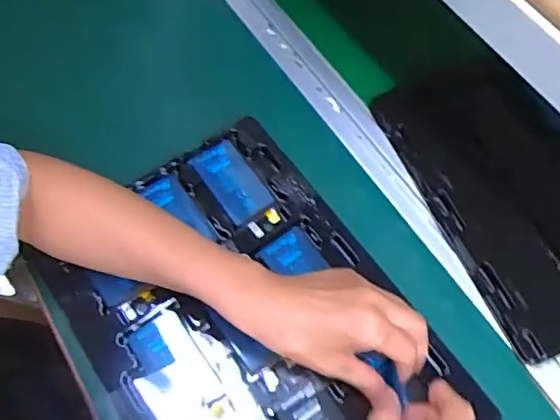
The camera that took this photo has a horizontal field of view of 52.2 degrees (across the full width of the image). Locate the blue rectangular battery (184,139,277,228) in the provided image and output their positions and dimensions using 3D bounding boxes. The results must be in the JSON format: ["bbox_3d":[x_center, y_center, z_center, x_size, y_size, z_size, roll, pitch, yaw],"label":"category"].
[{"bbox_3d":[-0.044,-0.025,0.514,0.042,0.009,0.077,-34,69,-16],"label":"blue rectangular battery"}]

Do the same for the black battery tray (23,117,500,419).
[{"bbox_3d":[-0.022,0.093,0.448,0.223,0.018,0.325,-32,68,-15],"label":"black battery tray"}]

